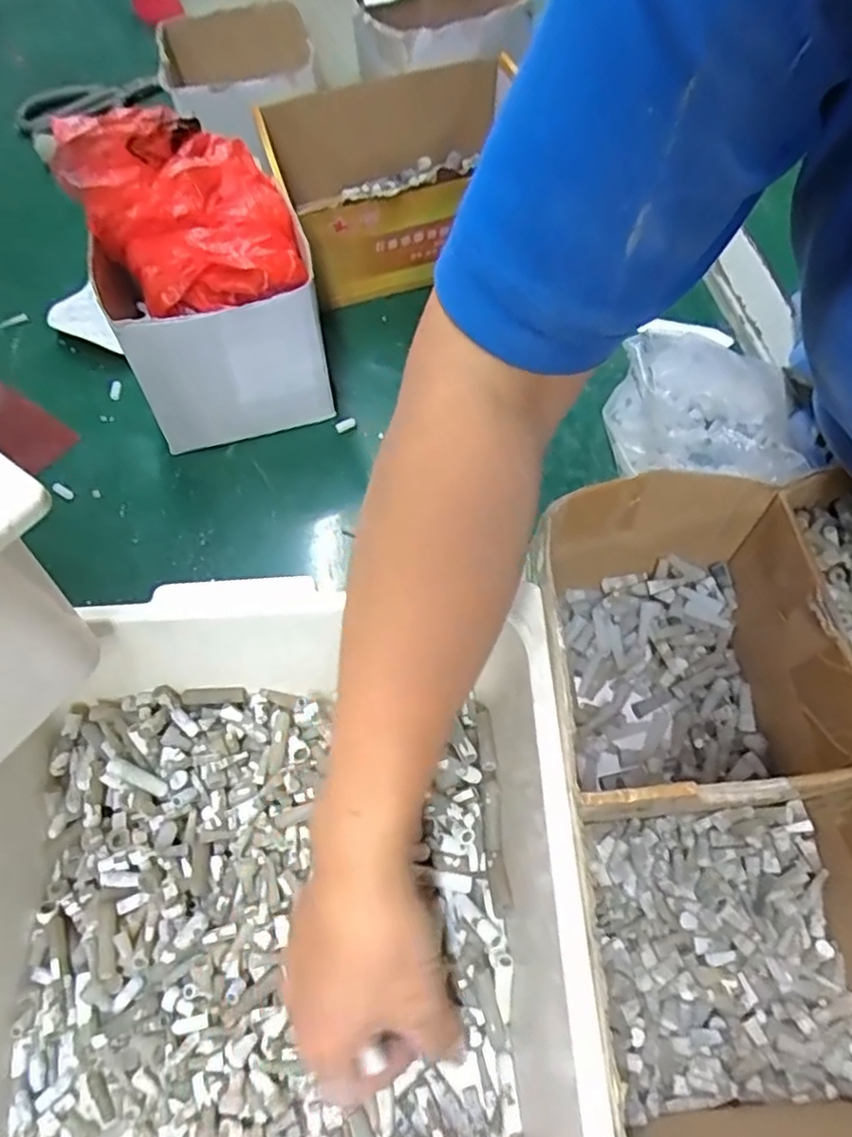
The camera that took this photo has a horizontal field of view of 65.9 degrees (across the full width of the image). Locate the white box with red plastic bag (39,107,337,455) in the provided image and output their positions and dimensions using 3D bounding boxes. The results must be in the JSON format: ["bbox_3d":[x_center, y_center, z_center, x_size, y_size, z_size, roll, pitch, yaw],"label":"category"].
[{"bbox_3d":[-0.154,-0.197,0.468,0.138,0.173,0.156,-21,63,-9],"label":"white box with red plastic bag"}]

